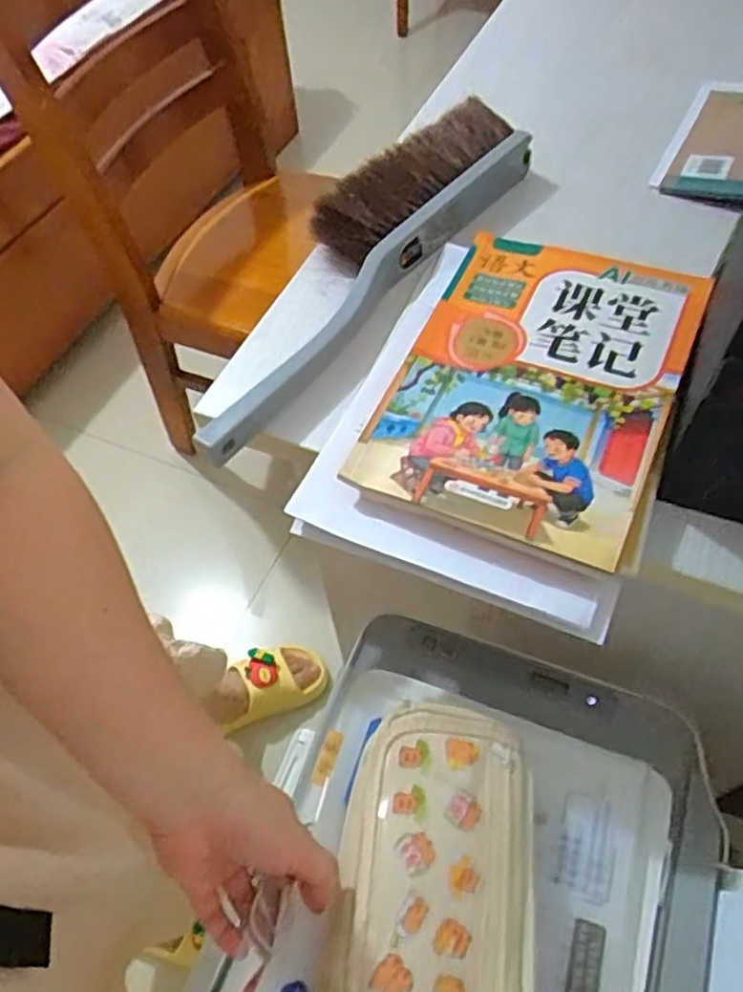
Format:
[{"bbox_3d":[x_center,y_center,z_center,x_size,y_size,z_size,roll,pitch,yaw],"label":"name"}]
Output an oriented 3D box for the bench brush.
[{"bbox_3d":[-0.015,-0.200,0.582,0.109,0.047,0.436,32,63,22],"label":"bench brush"}]

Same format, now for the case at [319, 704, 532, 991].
[{"bbox_3d":[0.042,0.243,0.437,0.123,0.043,0.210,14,58,-8],"label":"case"}]

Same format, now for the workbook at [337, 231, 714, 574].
[{"bbox_3d":[0.114,-0.083,0.488,0.181,0.008,0.247,19,65,18],"label":"workbook"}]

